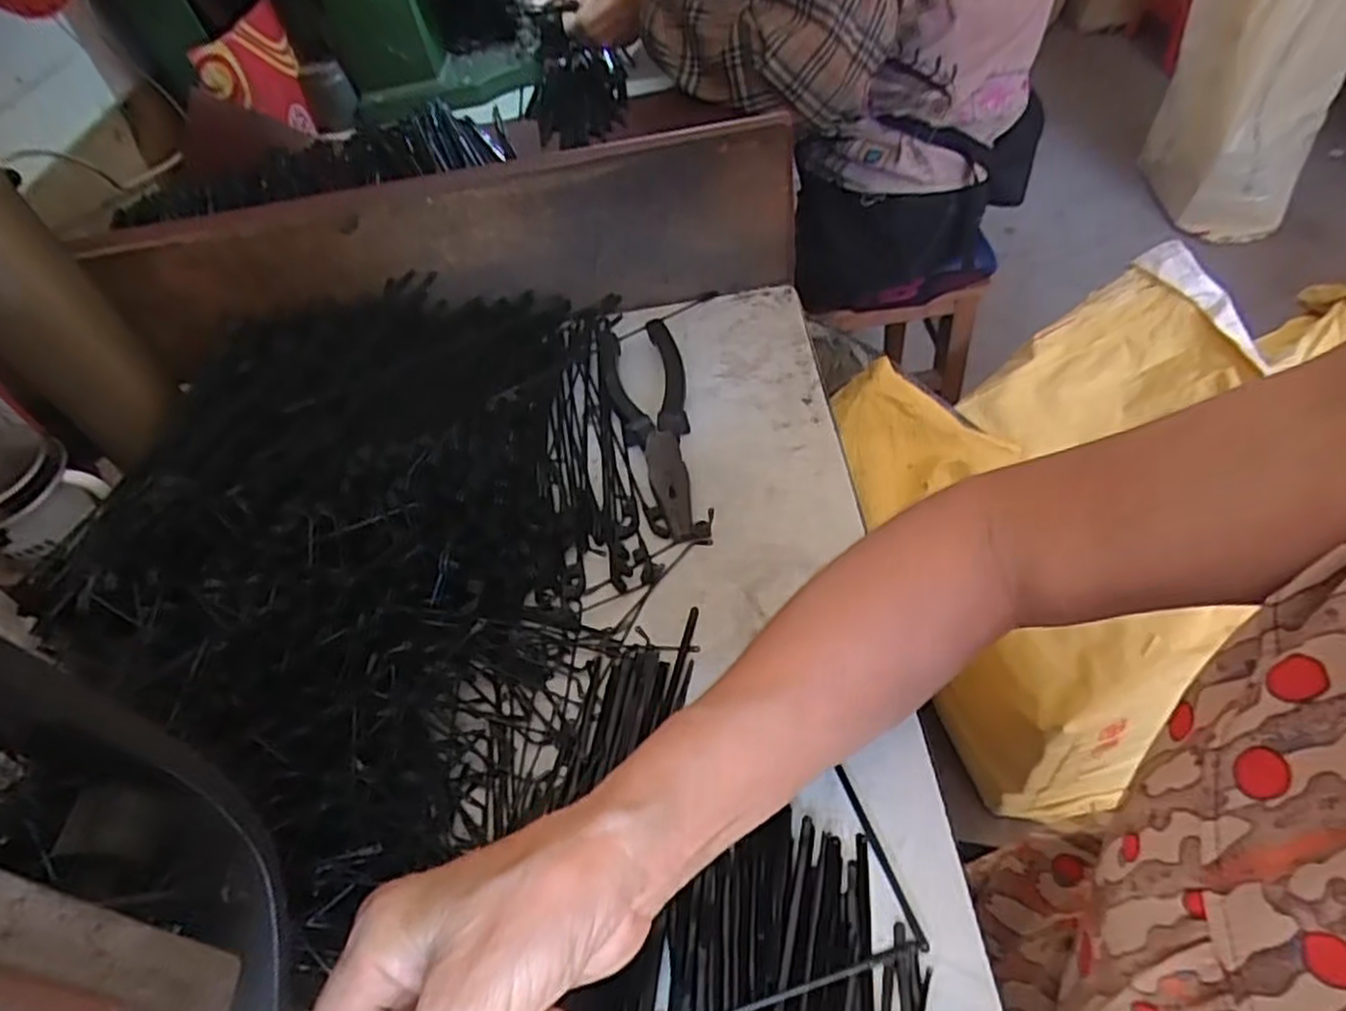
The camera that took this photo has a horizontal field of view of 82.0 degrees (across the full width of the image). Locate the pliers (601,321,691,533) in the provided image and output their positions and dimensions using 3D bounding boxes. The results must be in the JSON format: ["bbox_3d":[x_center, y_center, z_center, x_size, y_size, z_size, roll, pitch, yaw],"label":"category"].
[{"bbox_3d":[-0.012,-0.052,0.483,0.049,0.016,0.177,-11,48,0],"label":"pliers"}]

